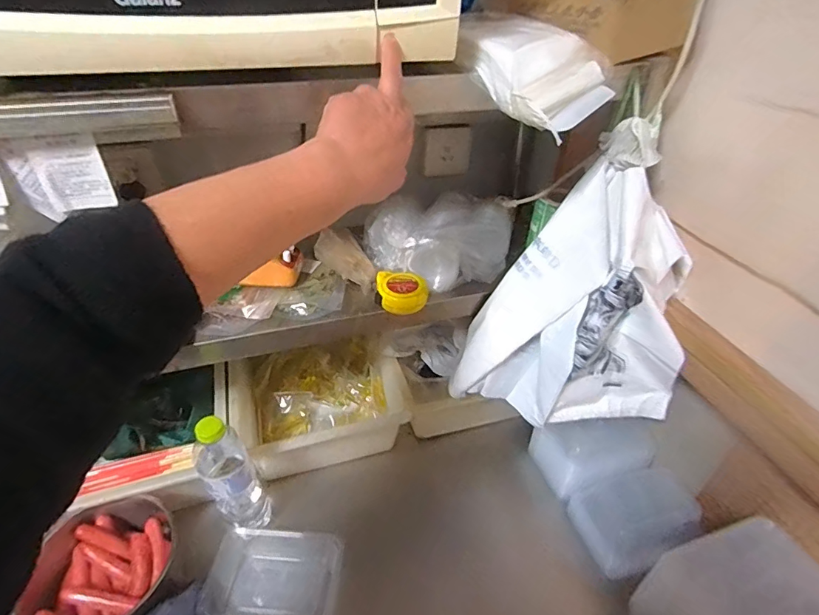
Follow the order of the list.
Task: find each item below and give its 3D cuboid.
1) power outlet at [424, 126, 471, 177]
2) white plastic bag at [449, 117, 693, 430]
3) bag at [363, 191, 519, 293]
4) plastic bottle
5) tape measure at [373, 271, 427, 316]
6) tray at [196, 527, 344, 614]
[{"bbox_3d":[0.068,-0.281,0.828,0.091,0.077,0.022,-18,42,-23],"label":"power outlet"},{"bbox_3d":[0.225,-0.016,0.618,0.297,0.364,0.143,2,38,1],"label":"white plastic bag"},{"bbox_3d":[0.061,-0.111,0.703,0.253,0.096,0.159,-12,40,-16],"label":"bag"},{"bbox_3d":[-0.243,0.230,0.629,0.070,0.235,0.071,-23,44,-28],"label":"plastic bottle"},{"bbox_3d":[-0.011,-0.021,0.635,0.070,0.029,0.062,2,38,1],"label":"tape measure"},{"bbox_3d":[-0.181,0.366,0.625,0.173,0.058,0.120,0,38,-1],"label":"tray"}]

